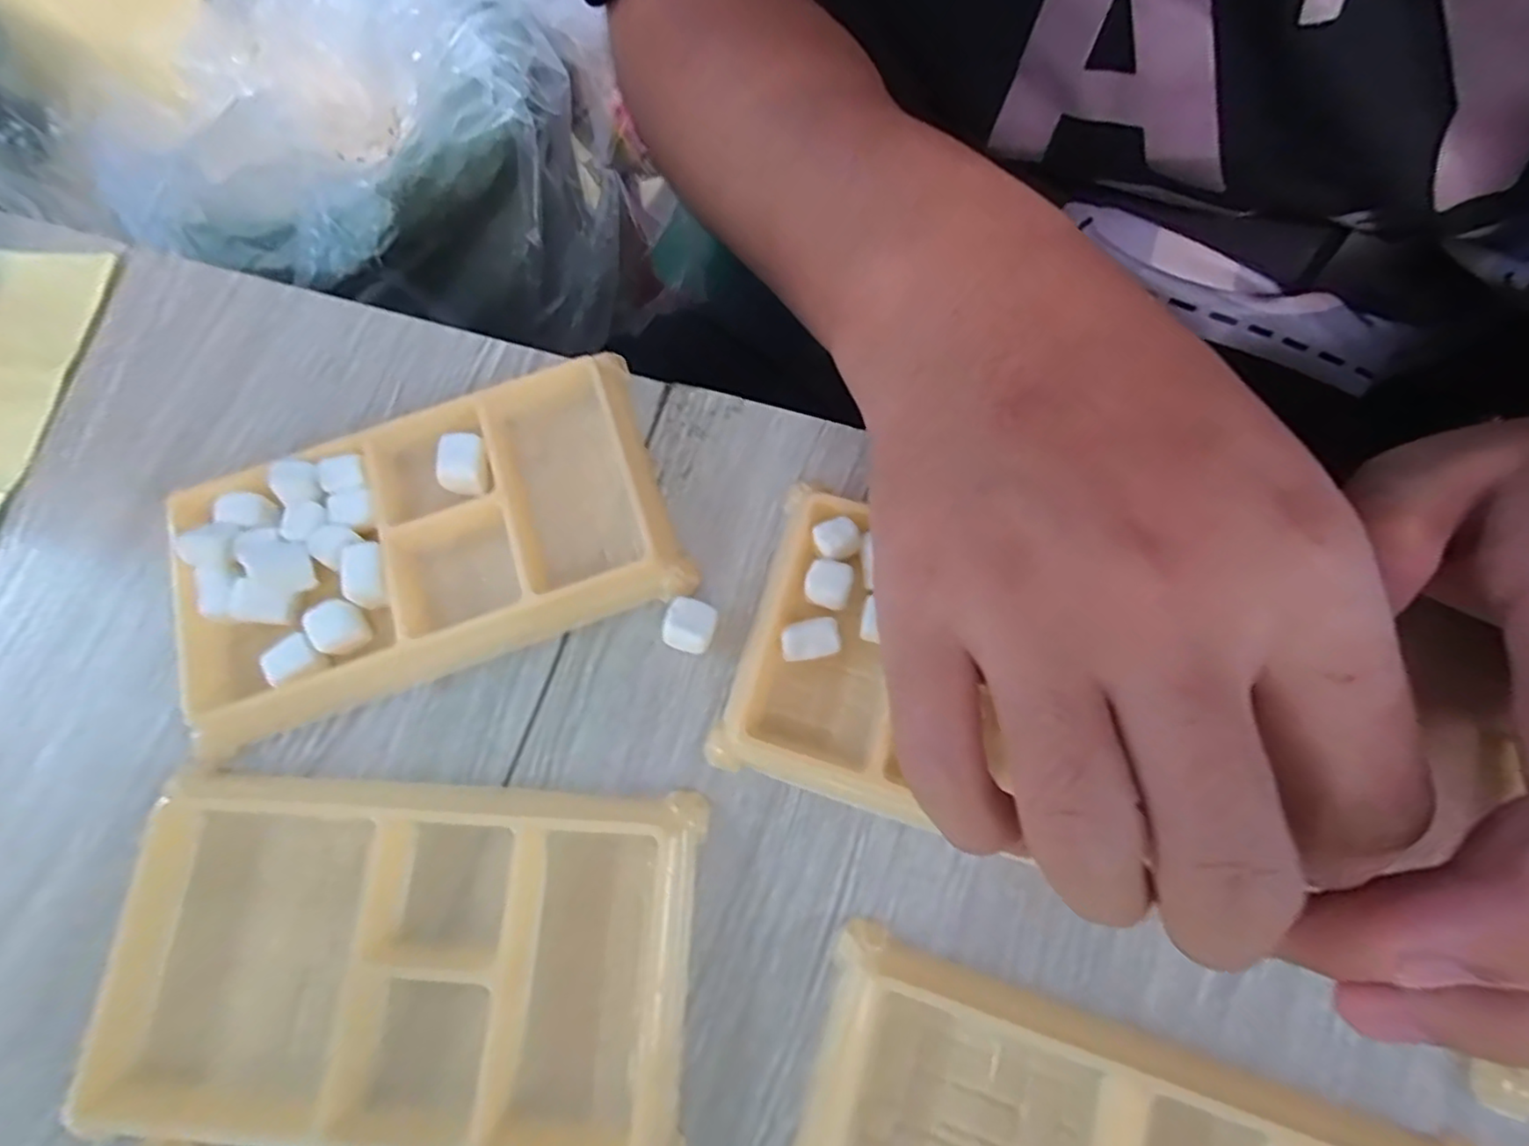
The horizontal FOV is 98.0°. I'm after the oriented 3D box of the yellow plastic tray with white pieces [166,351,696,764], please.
[{"bbox_3d":[-0.094,-0.009,0.185,0.131,0.015,0.074,-20,73,-3],"label":"yellow plastic tray with white pieces"}]

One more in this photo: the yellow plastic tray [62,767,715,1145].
[{"bbox_3d":[-0.084,0.089,0.155,0.132,0.012,0.073,3,73,4],"label":"yellow plastic tray"}]

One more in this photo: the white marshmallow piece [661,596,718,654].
[{"bbox_3d":[-0.019,0.015,0.175,0.013,0.013,0.014,12,73,6],"label":"white marshmallow piece"}]

